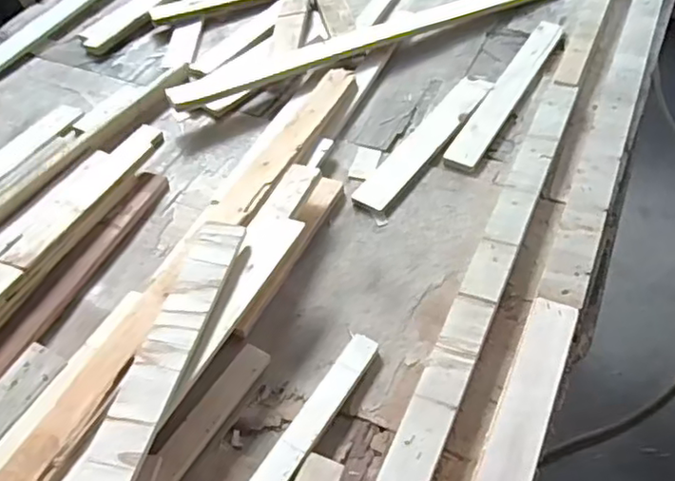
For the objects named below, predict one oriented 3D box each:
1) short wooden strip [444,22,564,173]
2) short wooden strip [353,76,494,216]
[{"bbox_3d":[0.307,-0.271,1.128,0.057,0.013,0.452,24,54,22],"label":"short wooden strip"},{"bbox_3d":[0.151,-0.171,1.057,0.067,0.010,0.376,27,55,25],"label":"short wooden strip"}]

